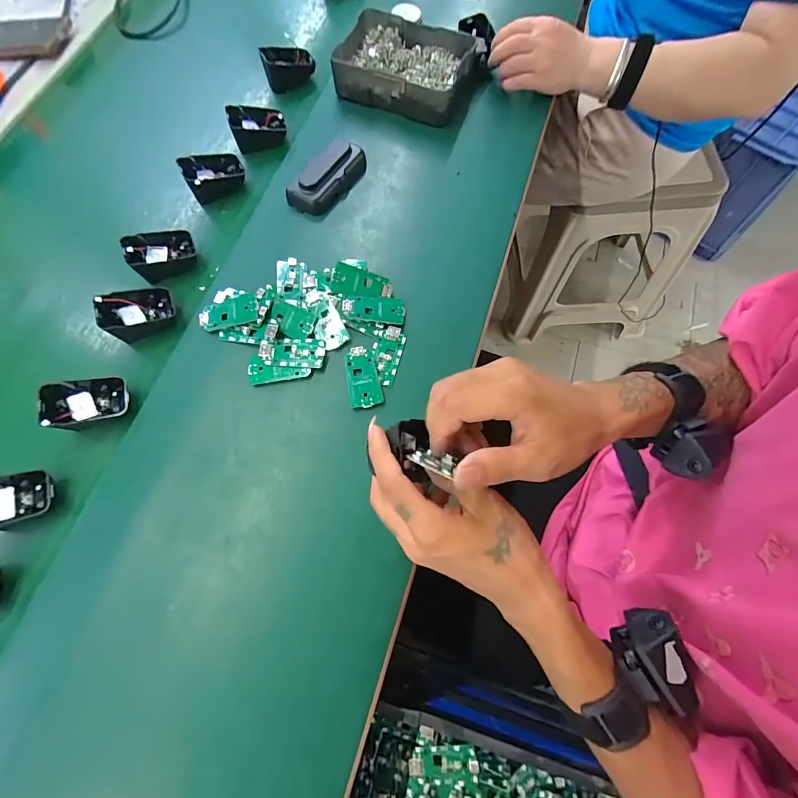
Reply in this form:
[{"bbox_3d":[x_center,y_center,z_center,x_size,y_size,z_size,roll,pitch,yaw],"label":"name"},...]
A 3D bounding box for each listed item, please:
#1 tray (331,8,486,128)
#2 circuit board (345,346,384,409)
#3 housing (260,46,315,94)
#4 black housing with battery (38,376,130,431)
[{"bbox_3d":[0.010,-0.434,0.527,0.174,0.045,0.129,20,72,7],"label":"tray"},{"bbox_3d":[-0.036,-0.022,0.399,0.030,0.004,0.063,-12,71,-2],"label":"circuit board"},{"bbox_3d":[-0.148,-0.452,0.548,0.068,0.035,0.047,-19,71,-6],"label":"housing"},{"bbox_3d":[-0.297,0.001,0.385,0.067,0.040,0.050,-36,73,-10],"label":"black housing with battery"}]

